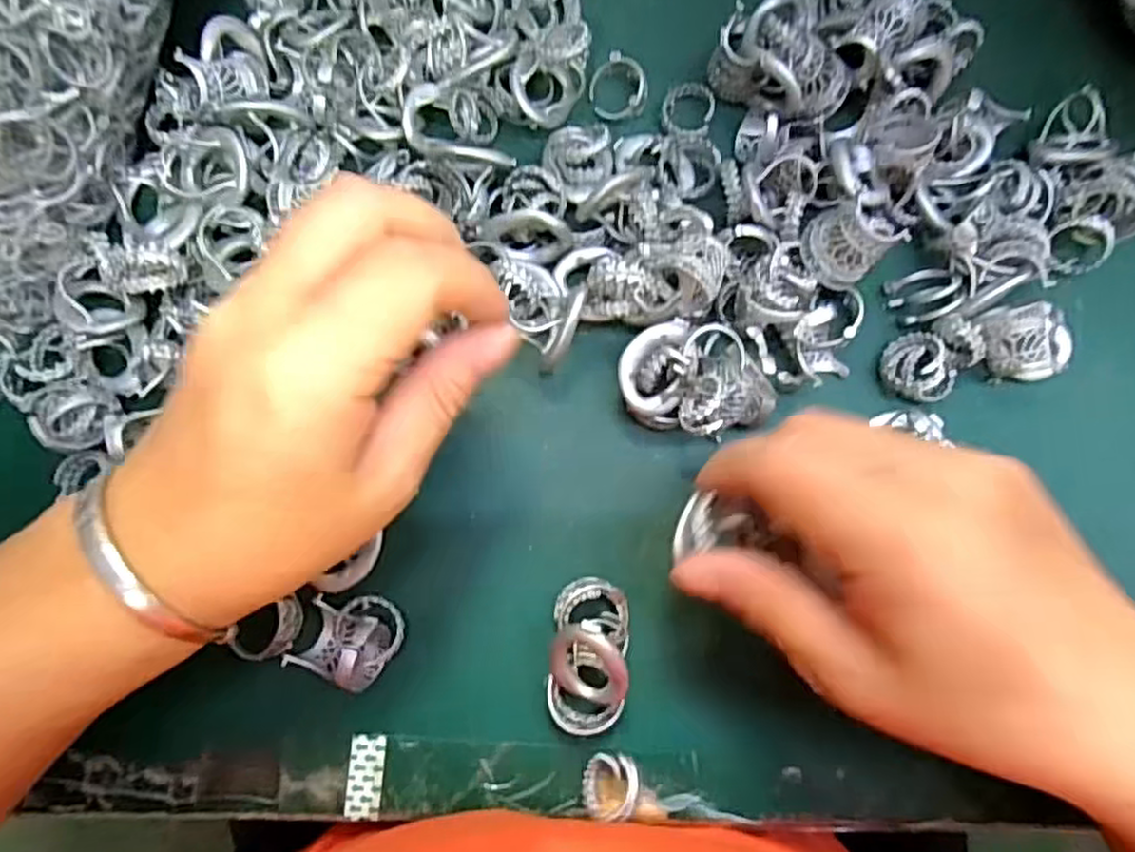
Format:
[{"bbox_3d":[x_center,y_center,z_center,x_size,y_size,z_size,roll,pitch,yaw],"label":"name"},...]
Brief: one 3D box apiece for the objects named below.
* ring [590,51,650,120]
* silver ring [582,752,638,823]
[{"bbox_3d":[0.022,-0.141,0.298,0.025,0.009,0.024,0,83,-1],"label":"ring"},{"bbox_3d":[0.015,0.127,0.252,0.018,0.017,0.022,1,81,0],"label":"silver ring"}]

